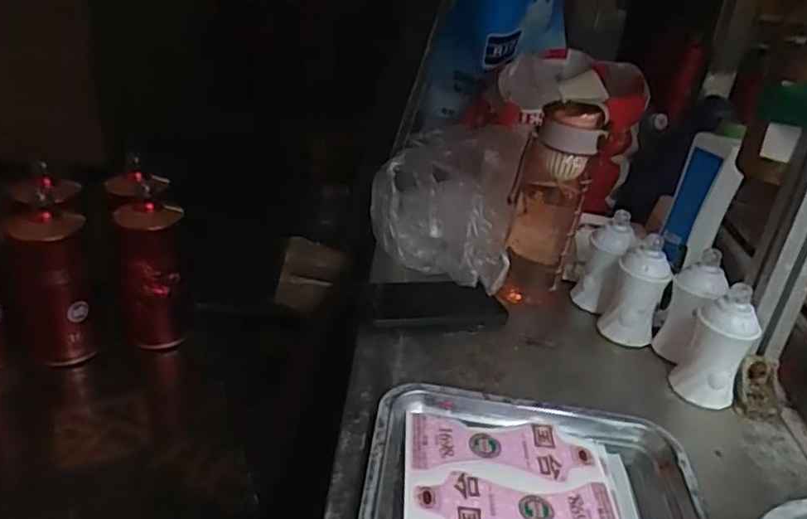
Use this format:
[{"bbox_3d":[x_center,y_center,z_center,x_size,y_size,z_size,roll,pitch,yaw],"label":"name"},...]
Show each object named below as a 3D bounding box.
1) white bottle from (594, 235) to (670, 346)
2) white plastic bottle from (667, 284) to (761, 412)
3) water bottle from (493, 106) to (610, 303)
[{"bbox_3d":[0.251,0.032,0.702,0.053,0.106,0.056,16,30,18],"label":"white bottle"},{"bbox_3d":[0.297,0.082,0.620,0.057,0.110,0.048,18,31,23],"label":"white plastic bottle"},{"bbox_3d":[0.160,-0.065,0.728,0.070,0.214,0.071,-2,29,-12],"label":"water bottle"}]

